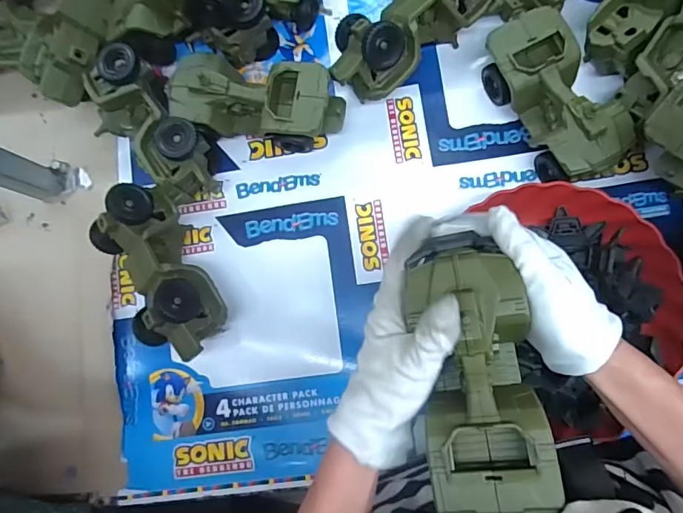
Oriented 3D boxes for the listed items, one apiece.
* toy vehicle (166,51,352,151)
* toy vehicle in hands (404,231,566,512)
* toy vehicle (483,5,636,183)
[{"bbox_3d":[-0.090,-0.170,0.527,0.182,0.082,0.079,7,84,7],"label":"toy vehicle"},{"bbox_3d":[0.091,0.081,0.324,0.076,0.057,0.179,-7,80,6],"label":"toy vehicle in hands"},{"bbox_3d":[0.217,-0.162,0.486,0.080,0.069,0.171,-27,81,3],"label":"toy vehicle"}]

